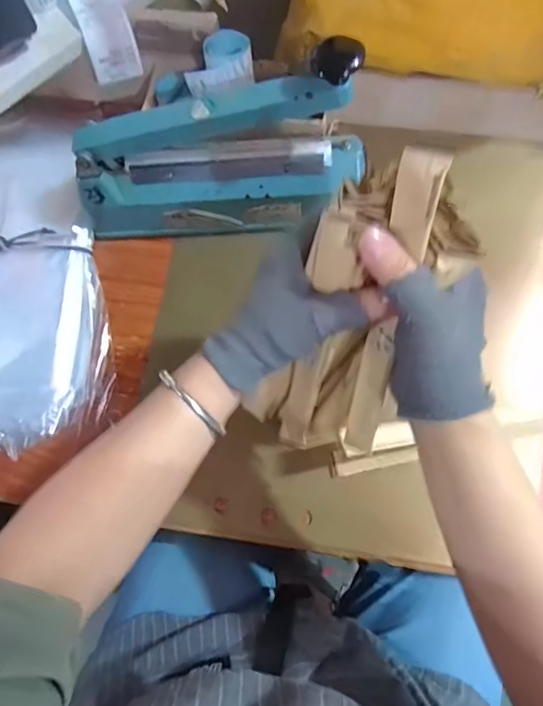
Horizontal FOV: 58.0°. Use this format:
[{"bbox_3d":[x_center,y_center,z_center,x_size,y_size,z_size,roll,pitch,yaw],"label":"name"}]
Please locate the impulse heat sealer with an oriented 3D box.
[{"bbox_3d":[-0.056,-0.193,0.488,0.298,0.167,0.084,-10,72,-1],"label":"impulse heat sealer"}]

